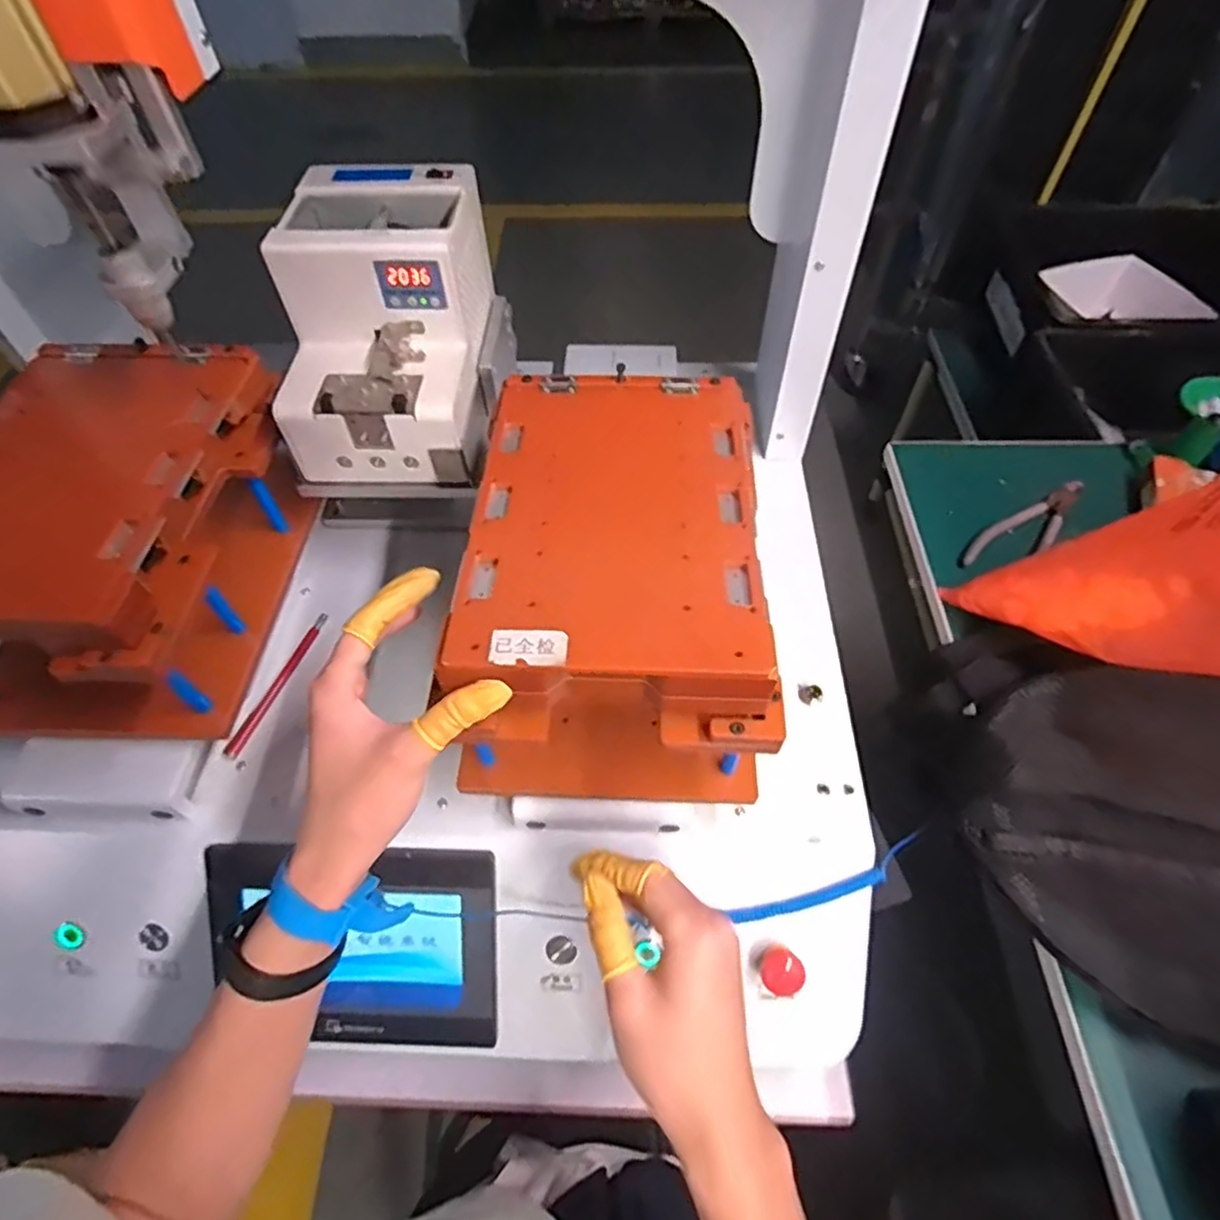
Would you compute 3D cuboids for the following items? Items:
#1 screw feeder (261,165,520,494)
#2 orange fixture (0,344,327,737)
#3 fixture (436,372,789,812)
[{"bbox_3d":[-0.167,-0.216,0.525,0.143,0.149,0.195,2,55,2],"label":"screw feeder"},{"bbox_3d":[-0.343,-0.055,0.486,0.183,0.143,0.252,4,55,4],"label":"orange fixture"},{"bbox_3d":[0.006,-0.033,0.408,0.167,0.056,0.284,2,55,2],"label":"fixture"}]

